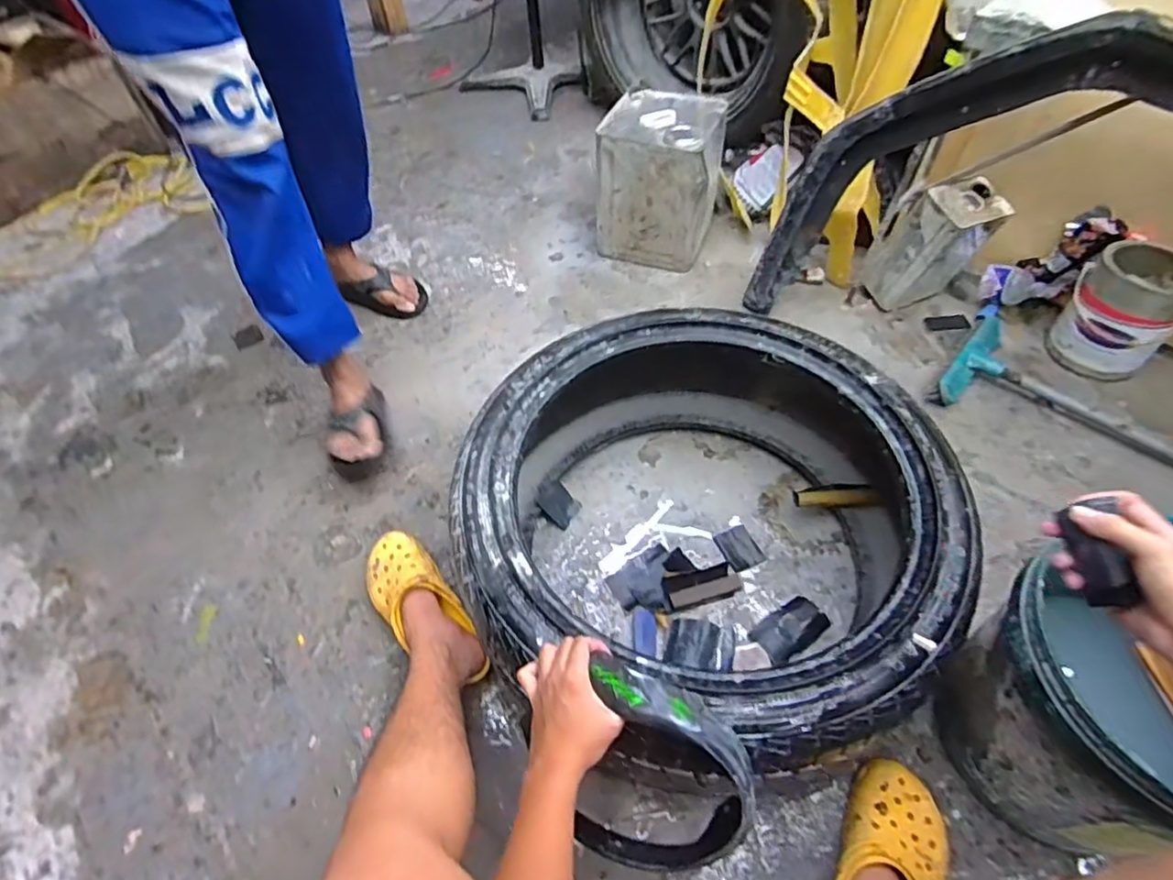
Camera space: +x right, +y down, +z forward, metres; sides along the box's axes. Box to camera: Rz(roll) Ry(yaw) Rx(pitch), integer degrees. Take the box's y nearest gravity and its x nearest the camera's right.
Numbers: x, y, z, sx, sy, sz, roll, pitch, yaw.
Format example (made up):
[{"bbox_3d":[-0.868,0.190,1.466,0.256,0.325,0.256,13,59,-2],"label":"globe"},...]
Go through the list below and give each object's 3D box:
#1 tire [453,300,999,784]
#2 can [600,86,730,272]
[{"bbox_3d":[0.156,0.101,0.917,0.662,0.257,0.694,-21,53,-12],"label":"tire"},{"bbox_3d":[0.176,-0.605,1.443,0.245,0.295,0.263,16,54,15],"label":"can"}]

